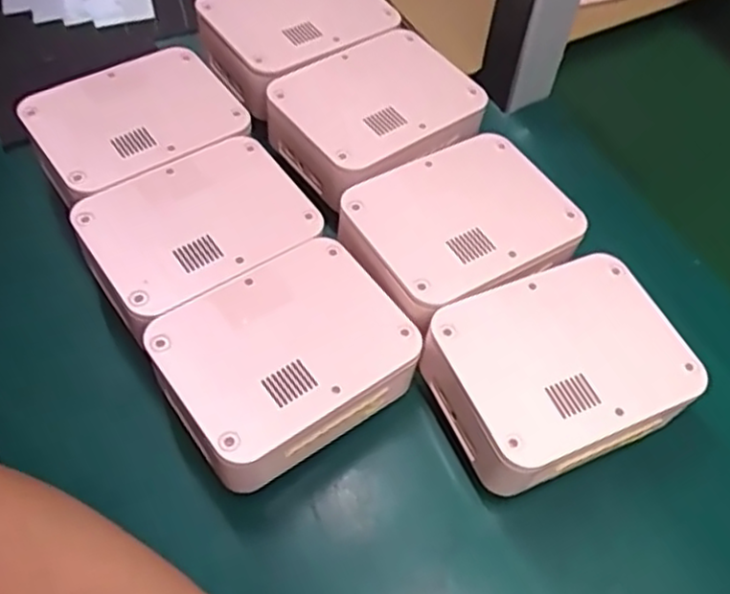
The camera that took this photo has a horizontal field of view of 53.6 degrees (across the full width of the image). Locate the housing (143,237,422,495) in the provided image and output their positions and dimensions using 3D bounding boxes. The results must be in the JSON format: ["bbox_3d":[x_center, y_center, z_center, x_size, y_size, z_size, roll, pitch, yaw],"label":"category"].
[{"bbox_3d":[-0.043,0.032,0.402,0.132,0.042,0.102,-32,64,-20],"label":"housing"}]

